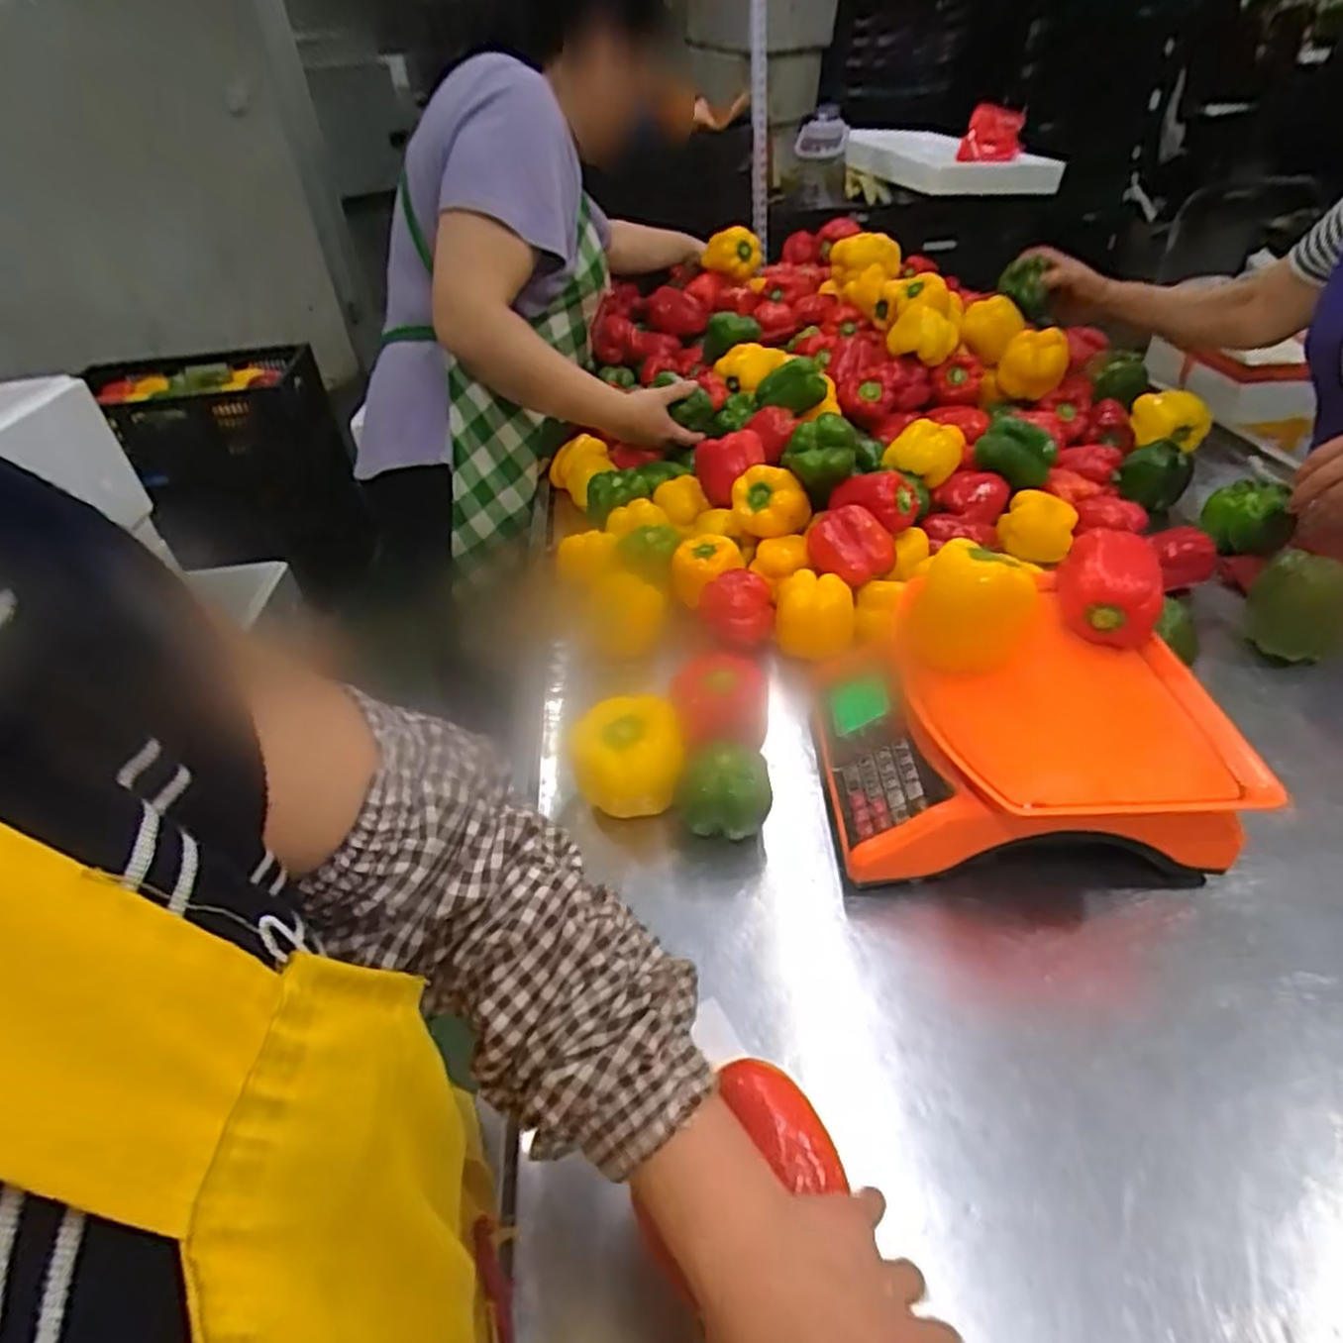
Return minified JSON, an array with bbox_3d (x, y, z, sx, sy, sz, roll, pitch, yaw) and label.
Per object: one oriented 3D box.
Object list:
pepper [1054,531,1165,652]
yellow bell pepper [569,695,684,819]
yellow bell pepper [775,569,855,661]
[{"bbox_3d":[0.366,-0.073,0.638,0.074,0.067,0.080,11,42,17],"label":"pepper"},{"bbox_3d":[-0.040,0.081,0.673,0.099,0.080,0.093,-1,40,3],"label":"yellow bell pepper"},{"bbox_3d":[0.153,-0.058,0.820,0.082,0.074,0.070,6,40,10],"label":"yellow bell pepper"}]

